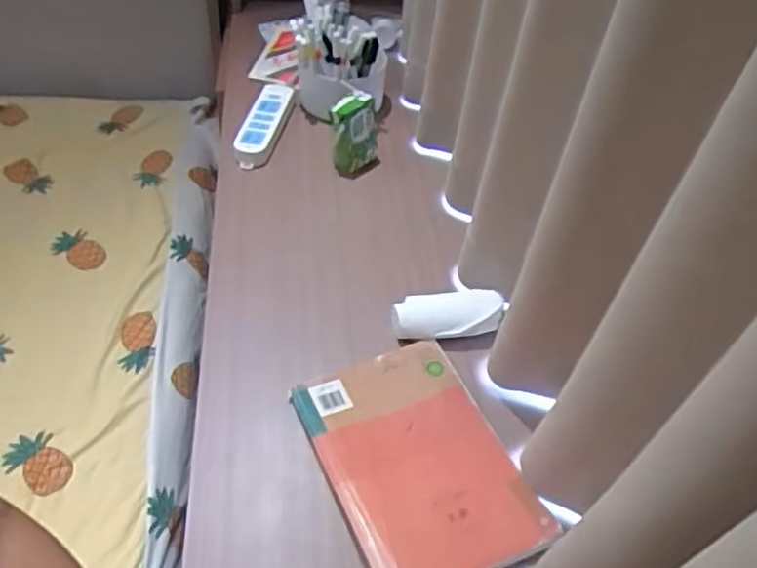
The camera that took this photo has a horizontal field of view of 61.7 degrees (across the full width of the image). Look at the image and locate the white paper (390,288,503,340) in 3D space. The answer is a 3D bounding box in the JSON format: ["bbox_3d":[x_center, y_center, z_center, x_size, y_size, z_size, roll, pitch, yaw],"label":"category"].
[{"bbox_3d":[0.088,0.033,0.773,0.143,0.036,0.060,-3,48,-10],"label":"white paper"}]

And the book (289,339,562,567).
[{"bbox_3d":[0.040,0.176,0.649,0.183,0.014,0.256,-16,51,-20],"label":"book"}]

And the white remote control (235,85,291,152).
[{"bbox_3d":[-0.185,-0.268,1.023,0.052,0.020,0.183,10,47,3],"label":"white remote control"}]

